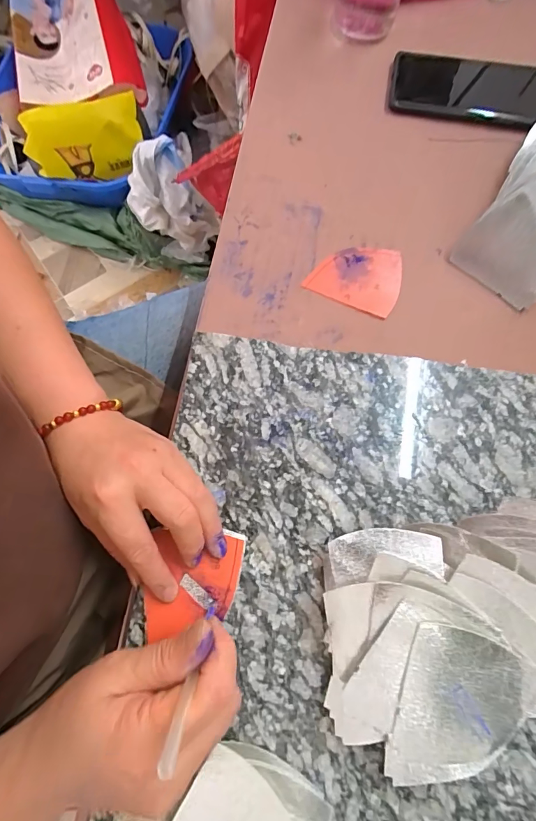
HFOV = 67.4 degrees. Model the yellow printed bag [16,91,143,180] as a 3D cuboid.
[{"bbox_3d":[-0.421,-0.624,0.935,0.260,0.126,0.106,-5,75,-2],"label":"yellow printed bag"}]

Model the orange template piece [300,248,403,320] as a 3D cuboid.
[{"bbox_3d":[0.080,-0.121,0.359,0.078,0.007,0.062,25,76,6],"label":"orange template piece"}]

